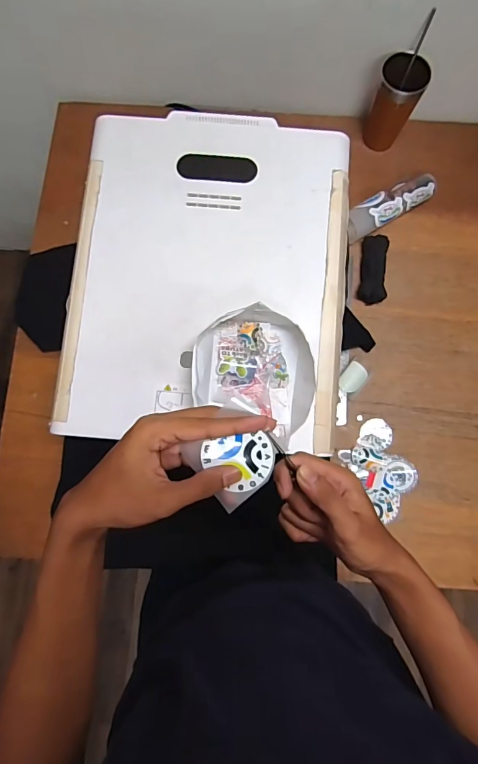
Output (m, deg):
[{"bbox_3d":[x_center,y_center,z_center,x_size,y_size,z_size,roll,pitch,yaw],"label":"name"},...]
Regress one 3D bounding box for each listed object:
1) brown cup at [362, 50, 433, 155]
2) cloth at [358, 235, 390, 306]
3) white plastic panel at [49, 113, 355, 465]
[{"bbox_3d":[0.279,-0.505,0.755,0.080,0.151,0.068,27,81,3],"label":"brown cup"},{"bbox_3d":[0.254,-0.211,0.764,0.047,0.026,0.128,7,80,-1],"label":"cloth"},{"bbox_3d":[-0.044,-0.164,0.598,0.398,0.028,0.489,4,80,-1],"label":"white plastic panel"}]

